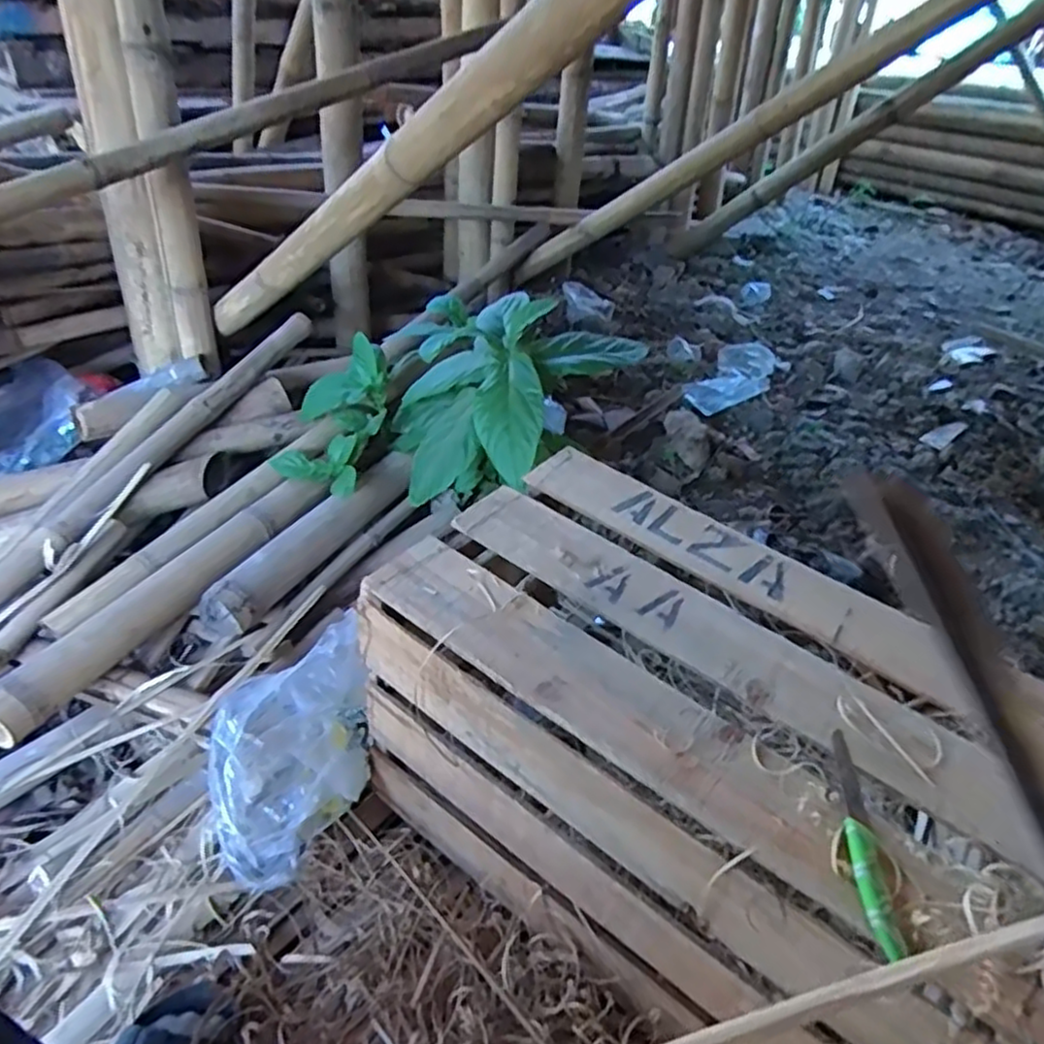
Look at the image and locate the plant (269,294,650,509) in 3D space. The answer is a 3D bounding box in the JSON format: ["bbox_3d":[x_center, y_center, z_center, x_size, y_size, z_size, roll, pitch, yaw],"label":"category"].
[{"bbox_3d":[-0.142,-0.215,1.255,0.507,0.299,0.479,28,42,25],"label":"plant"}]

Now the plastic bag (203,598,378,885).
[{"bbox_3d":[-0.253,0.262,0.780,0.191,0.180,0.169,-14,42,-25],"label":"plastic bag"}]

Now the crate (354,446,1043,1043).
[{"bbox_3d":[0.163,0.241,0.724,0.580,0.323,0.350,31,43,28],"label":"crate"}]

